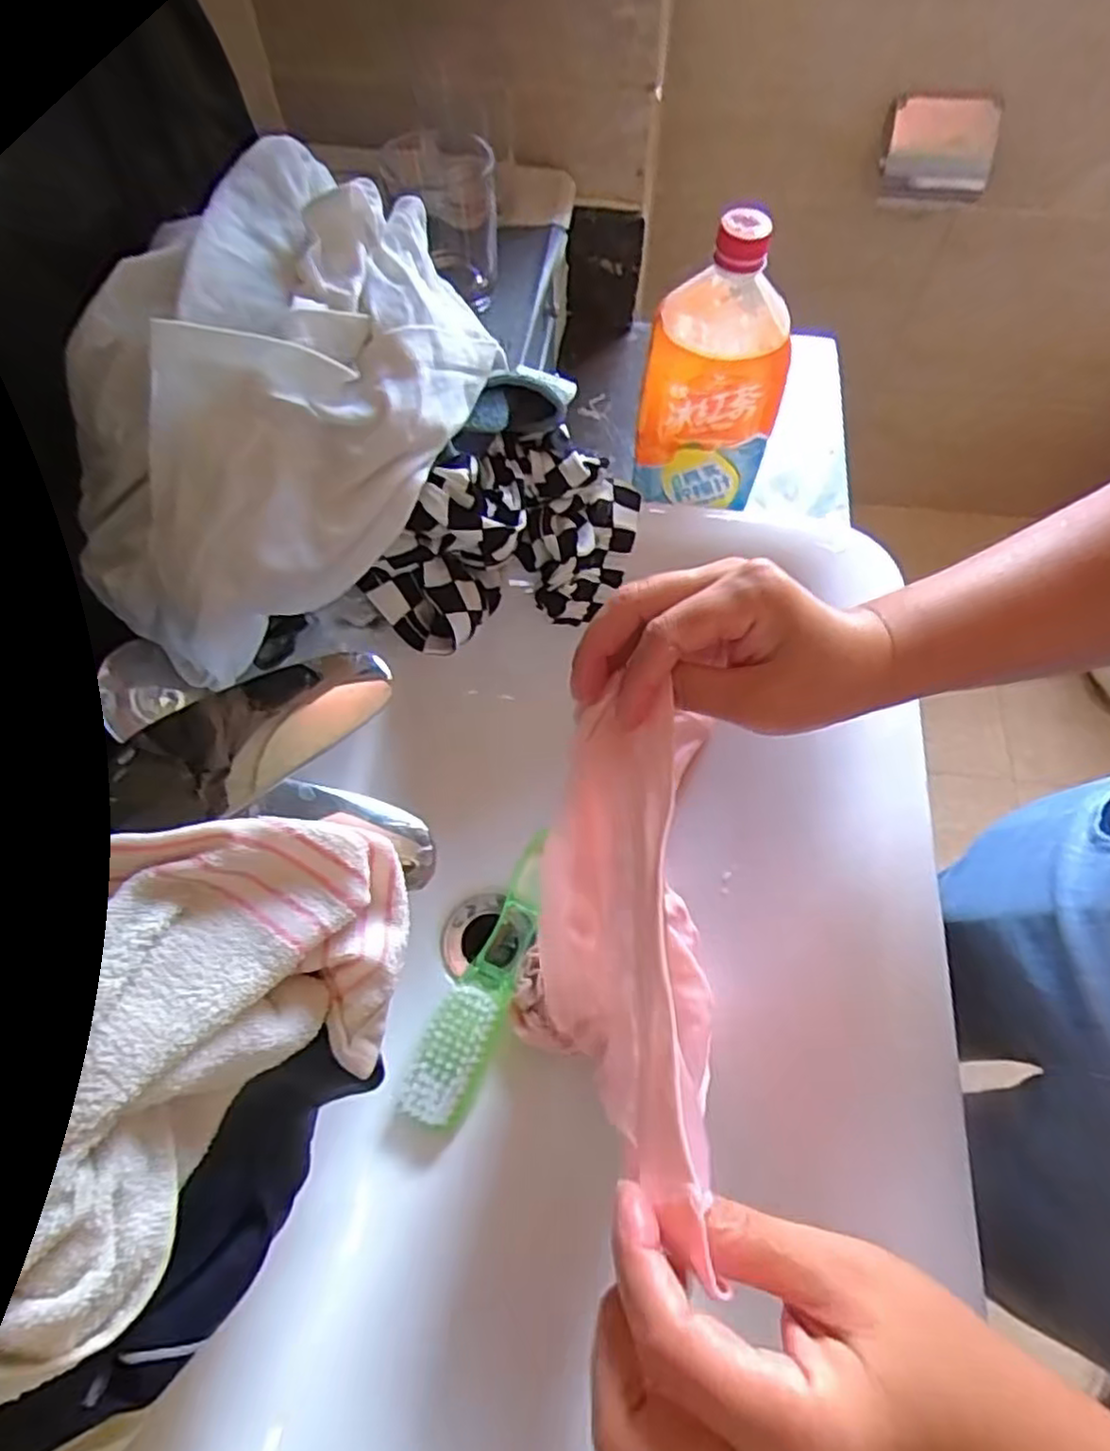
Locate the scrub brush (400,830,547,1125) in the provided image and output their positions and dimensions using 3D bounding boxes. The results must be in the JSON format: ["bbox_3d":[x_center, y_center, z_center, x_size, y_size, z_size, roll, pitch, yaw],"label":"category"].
[{"bbox_3d":[-0.039,0.152,0.452,0.038,0.029,0.182,18,52,9],"label":"scrub brush"}]

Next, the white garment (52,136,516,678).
[{"bbox_3d":[-0.123,-0.153,0.351,0.129,0.120,0.243,23,66,11],"label":"white garment"}]

